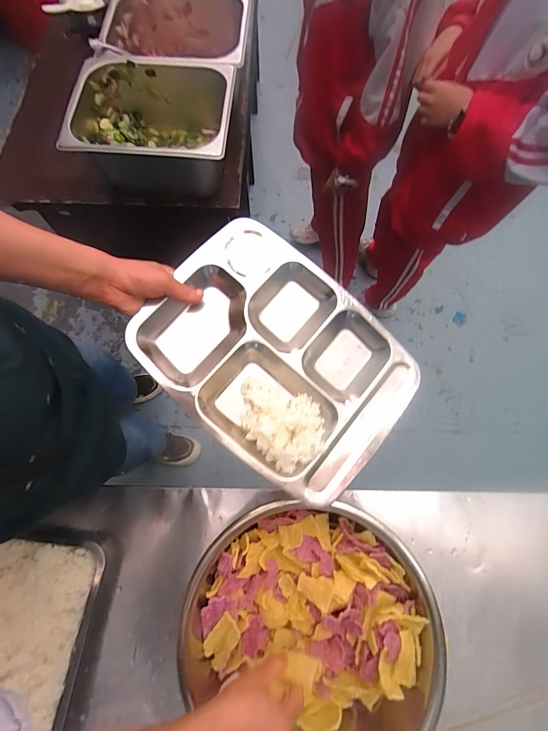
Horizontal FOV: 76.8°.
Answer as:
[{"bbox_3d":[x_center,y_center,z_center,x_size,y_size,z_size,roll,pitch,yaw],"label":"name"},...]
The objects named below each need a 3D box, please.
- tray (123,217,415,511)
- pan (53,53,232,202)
[{"bbox_3d":[0.009,-0.013,0.473,0.346,0.046,0.265,38,76,1],"label":"tray"},{"bbox_3d":[-0.267,-0.516,0.773,0.337,0.142,0.262,3,72,1],"label":"pan"}]

